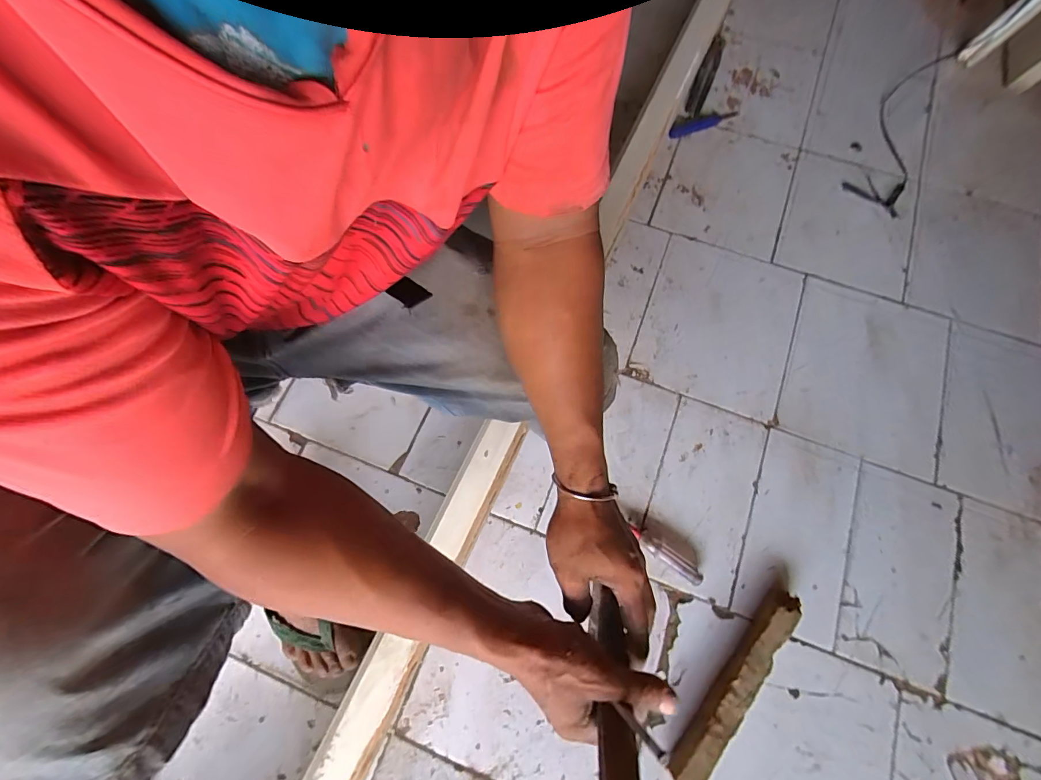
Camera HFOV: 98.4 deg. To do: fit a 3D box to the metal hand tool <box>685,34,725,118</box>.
[{"bbox_3d":[0.417,-0.705,1.001,0.034,0.026,0.244,22,72,8],"label":"metal hand tool"}]

